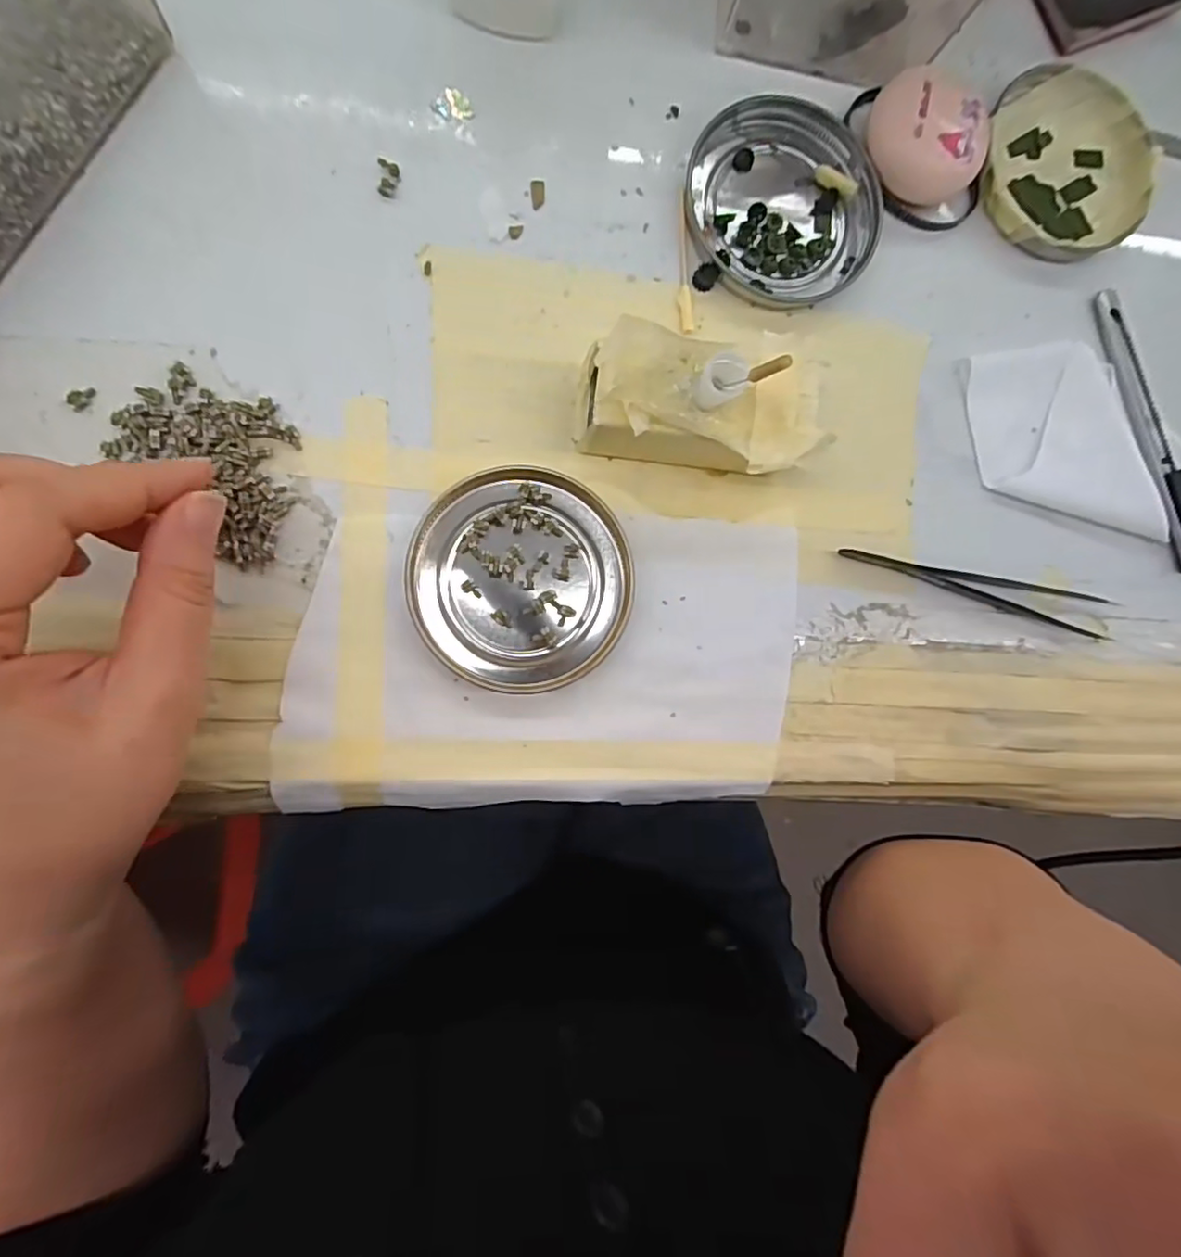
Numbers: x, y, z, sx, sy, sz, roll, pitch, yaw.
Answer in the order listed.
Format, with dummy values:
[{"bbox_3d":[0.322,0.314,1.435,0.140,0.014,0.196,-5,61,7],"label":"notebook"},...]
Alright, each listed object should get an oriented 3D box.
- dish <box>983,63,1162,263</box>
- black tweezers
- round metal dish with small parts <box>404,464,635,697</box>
[{"bbox_3d":[0.205,-0.197,0.268,0.074,0.009,0.078,0,89,-9],"label":"dish"},{"bbox_3d":[0.162,-0.016,0.259,0.127,0.005,0.017,11,87,-8],"label":"black tweezers"},{"bbox_3d":[-0.024,-0.017,0.229,0.079,0.009,0.079,0,89,-9],"label":"round metal dish with small parts"}]

